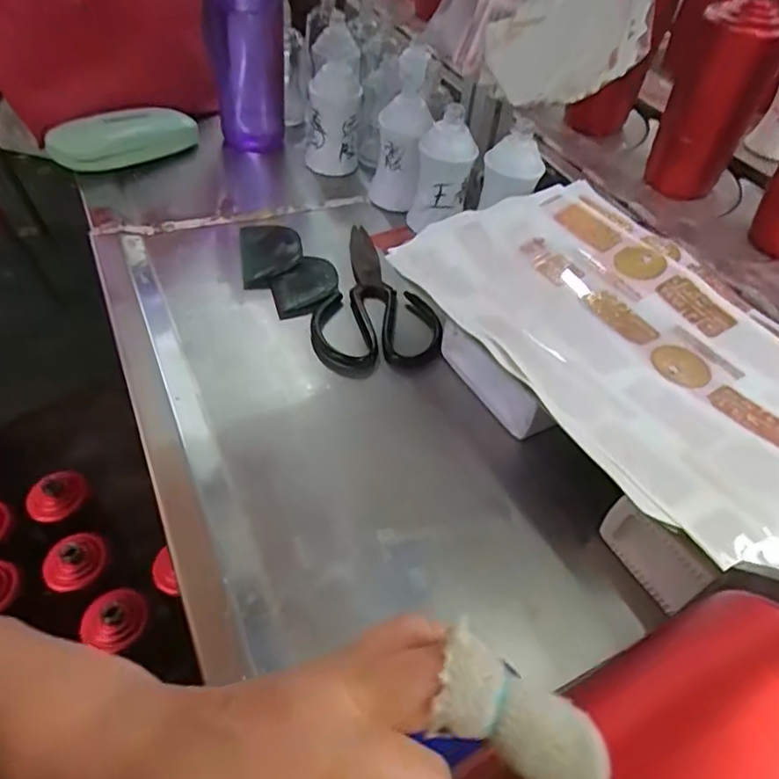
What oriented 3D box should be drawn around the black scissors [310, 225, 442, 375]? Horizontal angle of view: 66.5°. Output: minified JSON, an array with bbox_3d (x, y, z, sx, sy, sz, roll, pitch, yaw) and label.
[{"bbox_3d":[-0.018,-0.088,0.530,0.102,0.023,0.190,-2,49,-7],"label":"black scissors"}]

